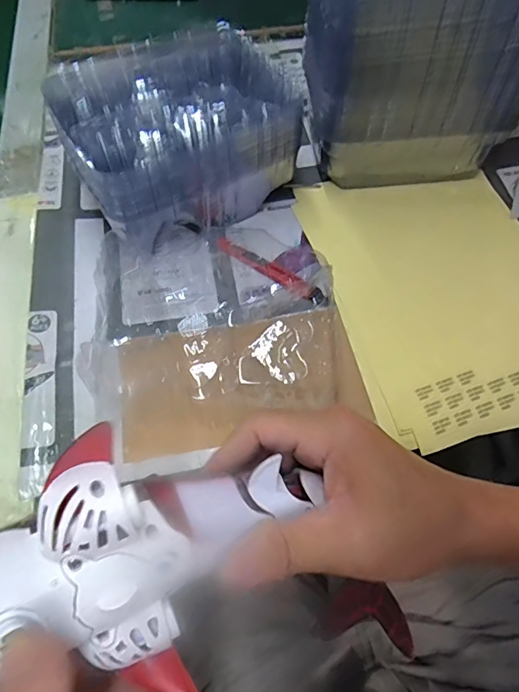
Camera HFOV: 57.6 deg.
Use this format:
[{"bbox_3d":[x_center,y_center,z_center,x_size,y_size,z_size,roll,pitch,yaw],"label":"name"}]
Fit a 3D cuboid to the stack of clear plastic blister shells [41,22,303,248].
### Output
[{"bbox_3d":[-0.081,-0.209,0.477,0.206,0.105,0.178,-32,65,-16],"label":"stack of clear plastic blister shells"}]

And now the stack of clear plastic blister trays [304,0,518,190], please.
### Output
[{"bbox_3d":[0.148,-0.299,0.449,0.199,0.241,0.162,-4,61,-2],"label":"stack of clear plastic blister trays"}]

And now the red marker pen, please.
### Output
[{"bbox_3d":[0.008,-0.076,0.460,0.125,0.008,0.014,35,67,18],"label":"red marker pen"}]

